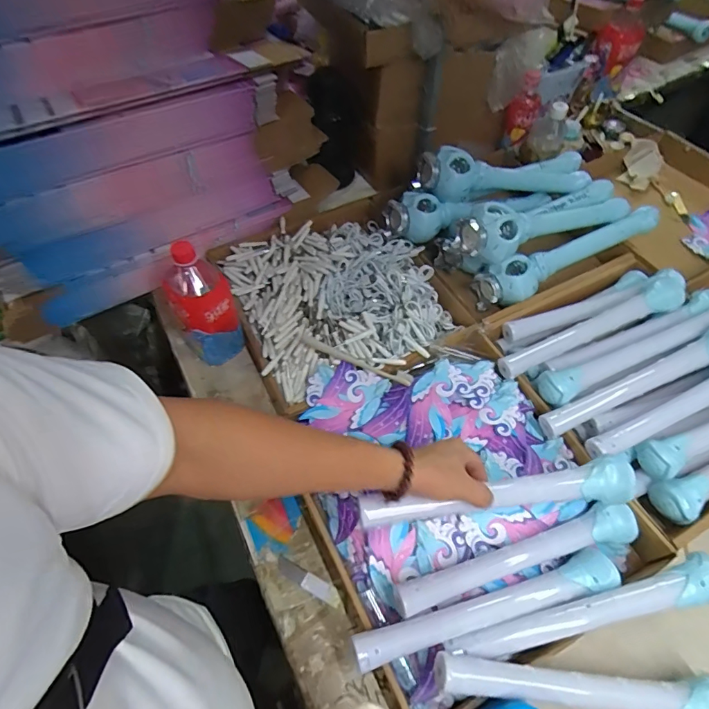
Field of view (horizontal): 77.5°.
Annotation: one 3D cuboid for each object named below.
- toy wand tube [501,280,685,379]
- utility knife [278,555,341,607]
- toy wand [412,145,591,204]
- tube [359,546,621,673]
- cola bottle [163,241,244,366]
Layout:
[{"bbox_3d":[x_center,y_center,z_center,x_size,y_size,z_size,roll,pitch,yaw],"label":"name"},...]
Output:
[{"bbox_3d":[0.366,-0.039,0.675,0.331,0.039,0.052,-22,59,-13],"label":"toy wand tube"},{"bbox_3d":[-0.058,0.284,0.554,0.092,0.005,0.018,24,60,16],"label":"utility knife"},{"bbox_3d":[0.292,-0.342,0.857,0.363,0.078,0.079,-6,55,-21],"label":"toy wand"},{"bbox_3d":[0.148,0.274,0.476,0.309,0.044,0.043,-15,57,-9],"label":"tube"},{"bbox_3d":[-0.231,-0.076,0.663,0.084,0.209,0.084,-27,60,-16],"label":"cola bottle"}]

